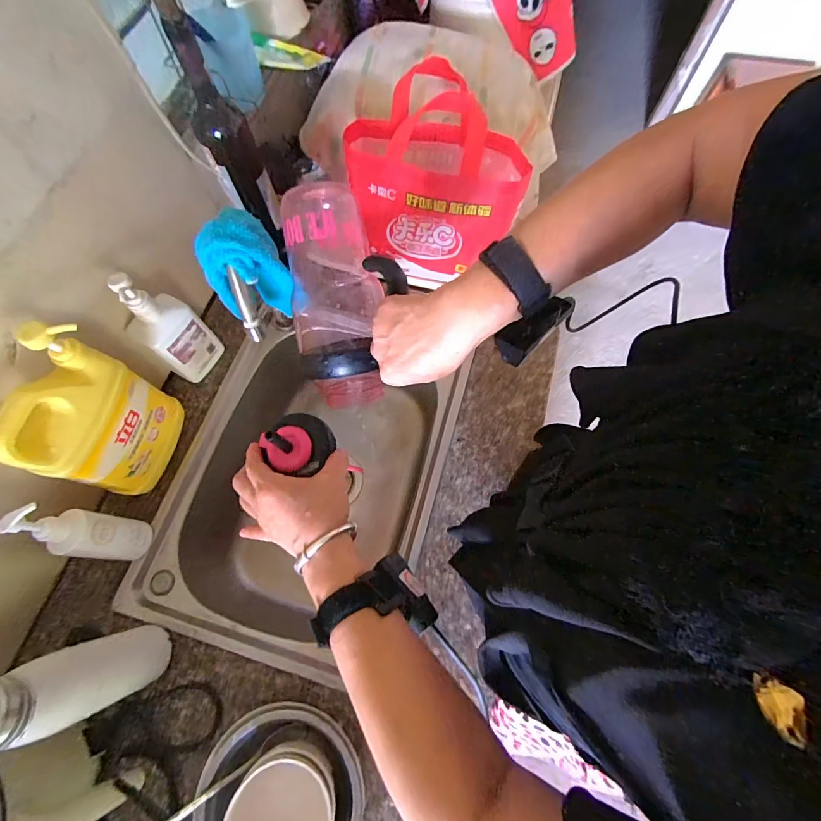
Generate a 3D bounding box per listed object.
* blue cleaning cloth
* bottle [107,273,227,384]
[{"bbox_3d":[-0.179,-0.152,0.447,0.077,0.117,0.076,-28,71,-9],"label":"blue cleaning cloth"},{"bbox_3d":[-0.335,-0.111,0.555,0.055,0.189,0.080,38,74,14],"label":"bottle"}]

